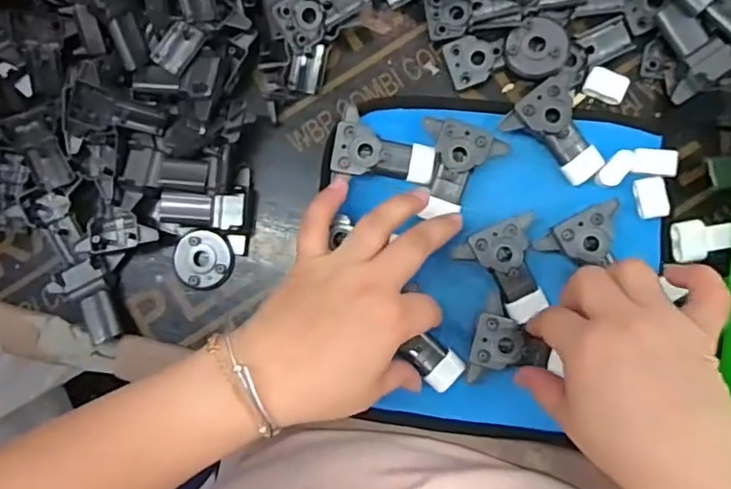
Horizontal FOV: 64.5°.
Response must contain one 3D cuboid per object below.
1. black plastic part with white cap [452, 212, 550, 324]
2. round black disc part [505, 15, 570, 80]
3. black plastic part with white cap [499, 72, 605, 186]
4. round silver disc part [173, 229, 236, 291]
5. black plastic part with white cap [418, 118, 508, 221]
[{"bbox_3d":[0.092,0.018,0.365,0.051,0.016,0.060,-24,85,3],"label":"black plastic part with white cap"},{"bbox_3d":[0.114,-0.131,0.383,0.039,0.007,0.040,0,87,5],"label":"round black disc part"},{"bbox_3d":[0.130,-0.076,0.369,0.064,0.019,0.055,43,91,6],"label":"black plastic part with white cap"},{"bbox_3d":[-0.111,0.010,0.398,0.041,0.007,0.040,0,87,5],"label":"round silver disc part"},{"bbox_3d":[0.059,-0.047,0.370,0.051,0.014,0.059,13,87,6],"label":"black plastic part with white cap"}]

